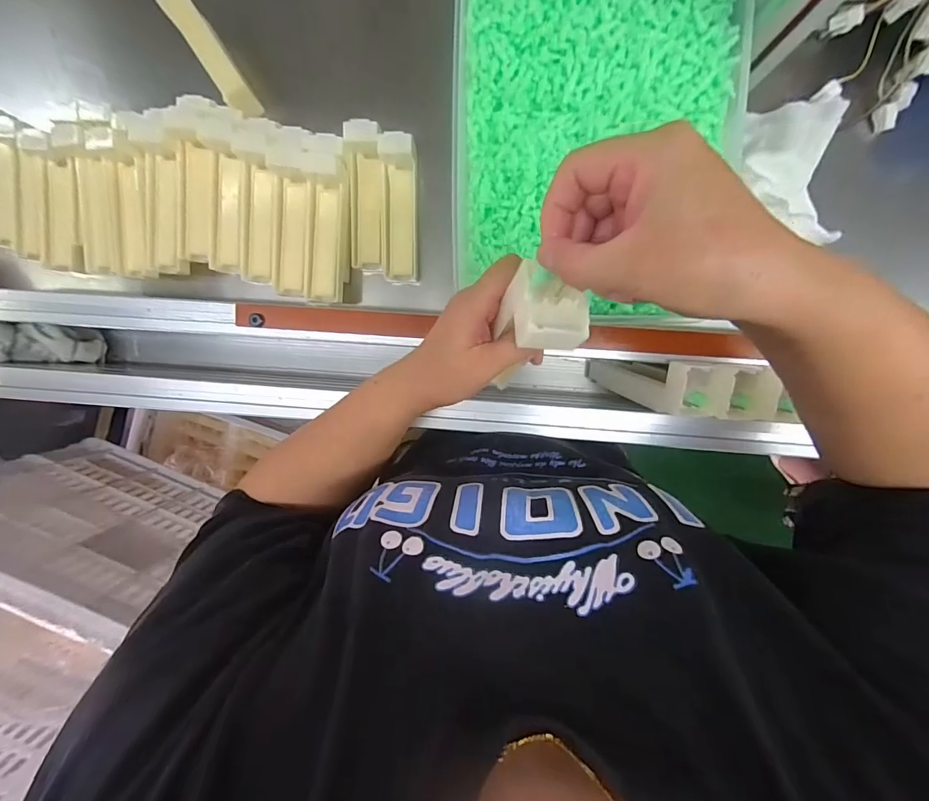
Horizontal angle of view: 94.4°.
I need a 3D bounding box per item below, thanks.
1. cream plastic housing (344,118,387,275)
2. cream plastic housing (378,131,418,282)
[{"bbox_3d":[-0.105,-0.213,0.461,0.038,0.036,0.142,1,98,1],"label":"cream plastic housing"},{"bbox_3d":[-0.070,-0.204,0.464,0.036,0.040,0.139,2,98,0],"label":"cream plastic housing"}]

